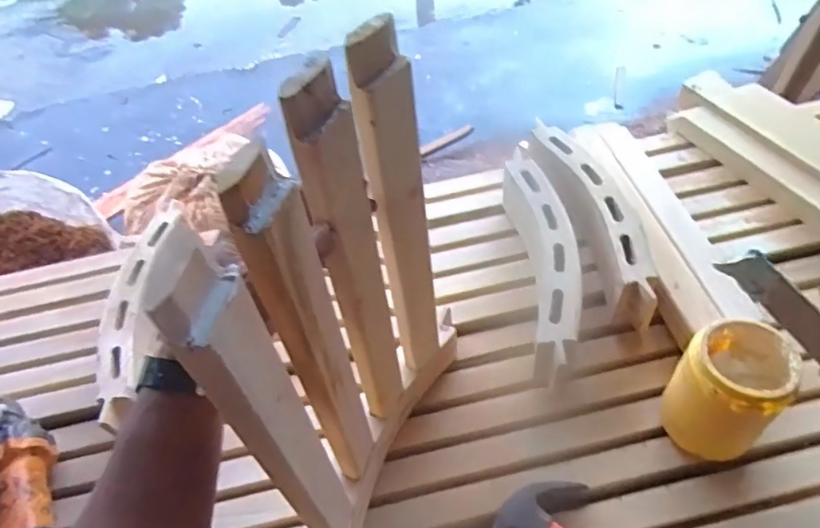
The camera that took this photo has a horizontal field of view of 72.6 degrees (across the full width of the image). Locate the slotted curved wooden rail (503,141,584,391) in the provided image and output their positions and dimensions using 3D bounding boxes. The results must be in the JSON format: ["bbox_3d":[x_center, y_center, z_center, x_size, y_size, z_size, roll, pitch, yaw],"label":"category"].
[{"bbox_3d":[0.170,-0.007,0.709,0.067,0.082,0.353,-2,50,4],"label":"slotted curved wooden rail"}]

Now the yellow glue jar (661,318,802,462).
[{"bbox_3d":[0.319,0.132,0.572,0.088,0.143,0.094,-3,50,4],"label":"yellow glue jar"}]

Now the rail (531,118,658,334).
[{"bbox_3d":[0.244,-0.052,0.737,0.088,0.081,0.348,-10,50,-2],"label":"rail"}]

